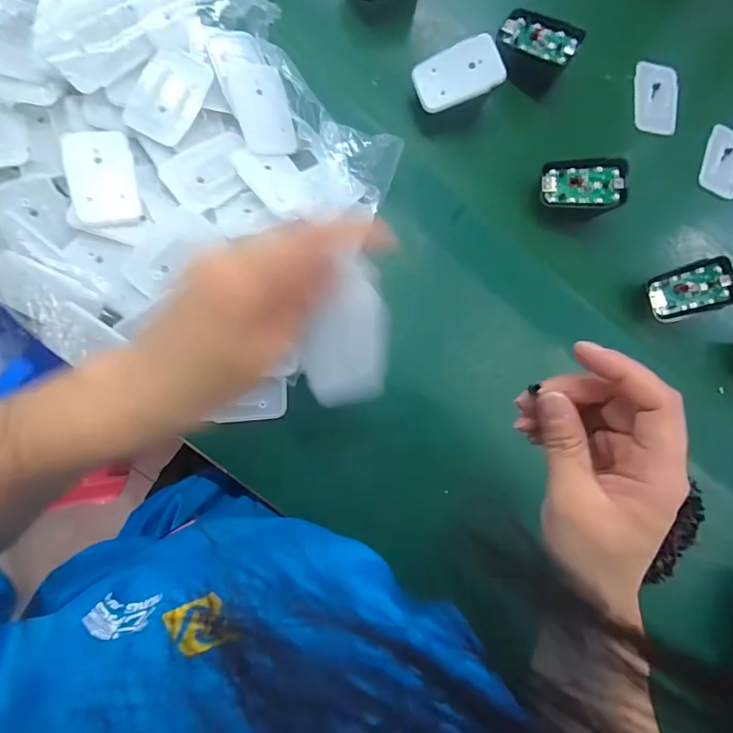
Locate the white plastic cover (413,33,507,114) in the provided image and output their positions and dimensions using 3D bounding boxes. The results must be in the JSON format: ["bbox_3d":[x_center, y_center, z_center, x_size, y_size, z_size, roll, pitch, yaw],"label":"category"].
[{"bbox_3d":[0.075,-0.240,0.345,0.068,0.005,0.044,-22,89,10],"label":"white plastic cover"}]

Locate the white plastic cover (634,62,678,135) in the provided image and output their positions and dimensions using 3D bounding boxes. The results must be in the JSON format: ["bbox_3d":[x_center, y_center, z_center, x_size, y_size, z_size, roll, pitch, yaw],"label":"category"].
[{"bbox_3d":[0.282,-0.261,0.408,0.043,0.009,0.070,4,83,-7],"label":"white plastic cover"}]

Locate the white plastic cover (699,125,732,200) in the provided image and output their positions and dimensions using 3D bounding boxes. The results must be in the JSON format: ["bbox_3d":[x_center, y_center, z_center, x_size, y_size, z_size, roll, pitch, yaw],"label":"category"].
[{"bbox_3d":[0.353,-0.200,0.412,0.045,0.004,0.064,25,81,-4],"label":"white plastic cover"}]

